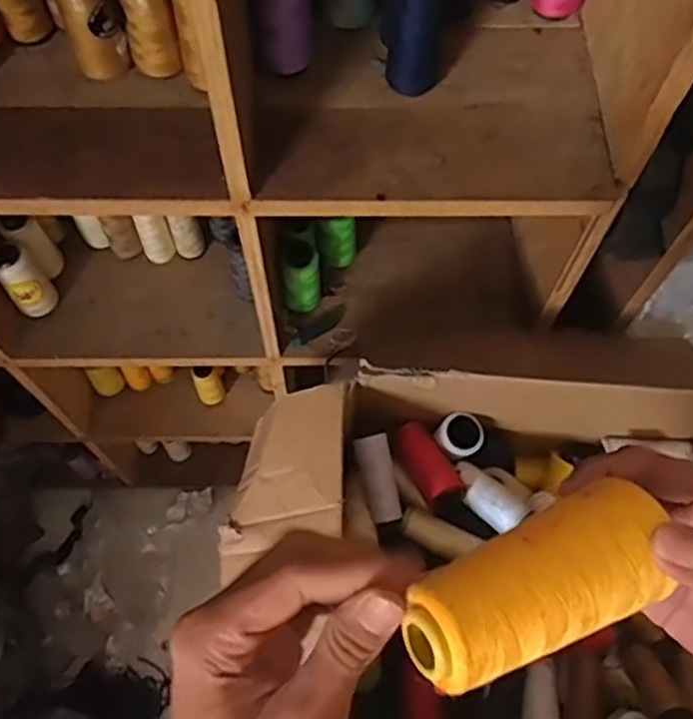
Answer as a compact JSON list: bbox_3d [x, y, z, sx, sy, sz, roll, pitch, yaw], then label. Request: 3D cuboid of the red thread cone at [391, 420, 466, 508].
[{"bbox_3d":[0.096,0.124,0.854,0.047,0.041,0.110,-23,51,-11],"label":"red thread cone"}]

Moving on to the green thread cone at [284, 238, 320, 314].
[{"bbox_3d":[-0.056,-0.101,0.879,0.044,0.116,0.042,-3,66,-3],"label":"green thread cone"}]

